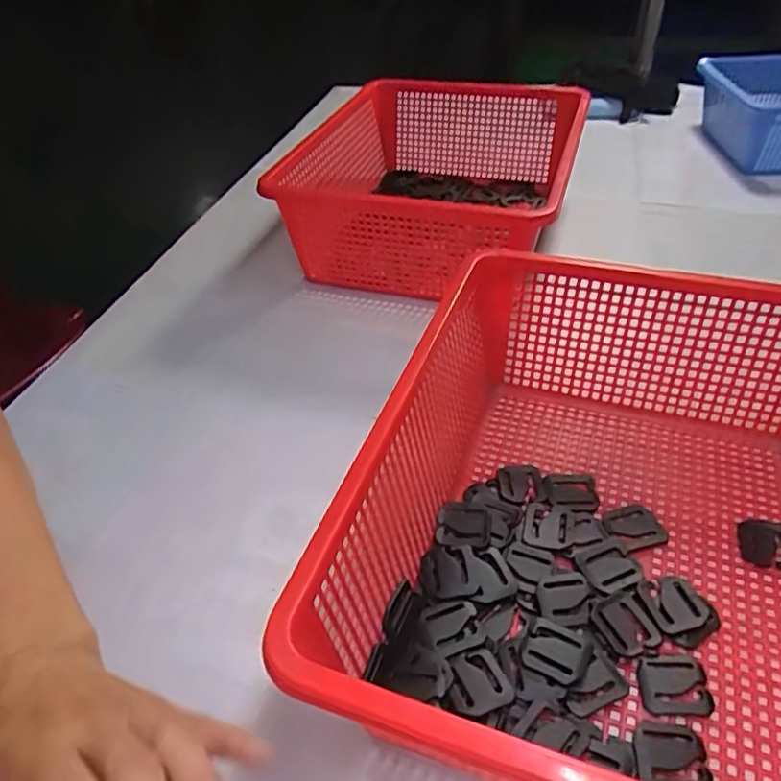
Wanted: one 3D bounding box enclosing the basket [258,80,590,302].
[{"bbox_3d":[0.057,-0.248,0.766,0.292,0.166,0.393,11,44,15],"label":"basket"}]

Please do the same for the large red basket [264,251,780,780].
[{"bbox_3d":[0.147,0.077,0.388,0.295,0.129,0.370,11,43,18],"label":"large red basket"}]

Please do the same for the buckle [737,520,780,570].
[{"bbox_3d":[0.262,0.108,0.432,0.035,0.012,0.036,9,43,16],"label":"buckle"}]

